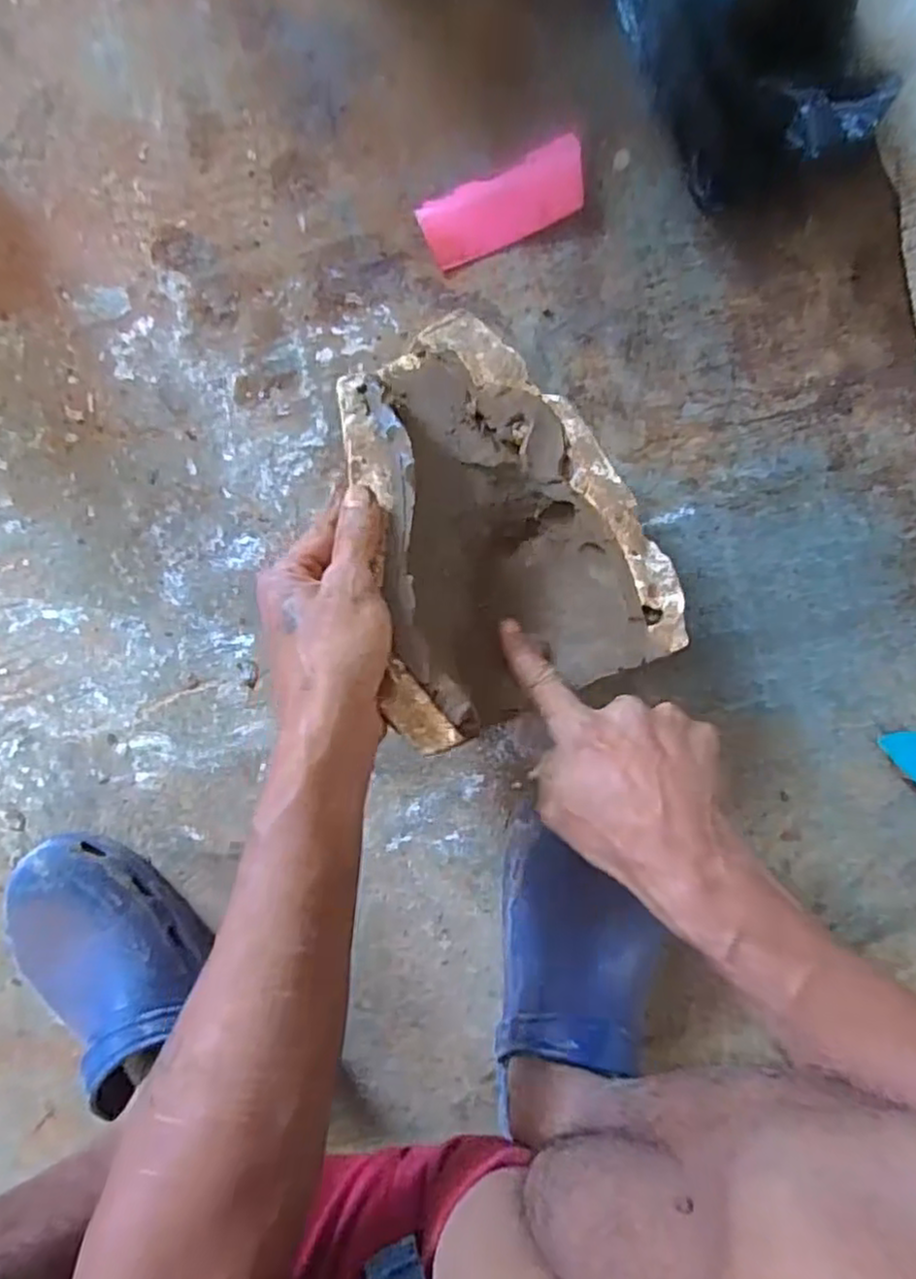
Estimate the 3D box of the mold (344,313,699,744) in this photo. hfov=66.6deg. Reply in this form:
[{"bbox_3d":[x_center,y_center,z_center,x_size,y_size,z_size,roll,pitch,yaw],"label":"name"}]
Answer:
[{"bbox_3d":[0.031,-0.070,0.401,0.164,0.103,0.226,-14,98,4],"label":"mold"}]

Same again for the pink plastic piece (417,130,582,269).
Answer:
[{"bbox_3d":[0.032,-0.281,0.451,0.108,0.007,0.043,-23,97,5],"label":"pink plastic piece"}]

